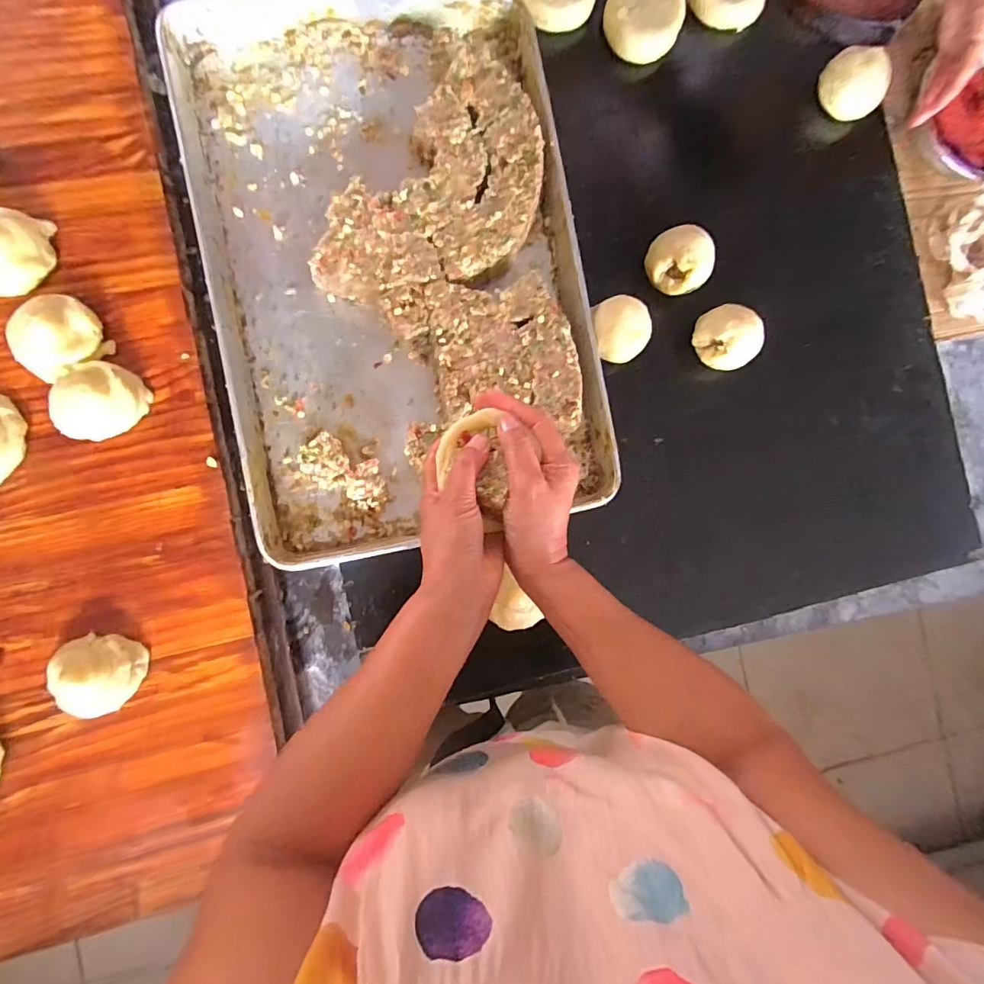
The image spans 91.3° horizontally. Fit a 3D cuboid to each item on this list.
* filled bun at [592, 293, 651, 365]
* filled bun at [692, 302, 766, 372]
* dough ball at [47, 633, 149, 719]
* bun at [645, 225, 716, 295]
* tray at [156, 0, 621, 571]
[{"bbox_3d":[0.151,-0.188,0.568,0.066,0.055,0.069,0,88,-9],"label":"filled bun"},{"bbox_3d":[0.283,-0.186,0.589,0.072,0.058,0.077,-25,92,-9],"label":"filled bun"},{"bbox_3d":[-0.392,0.178,0.473,0.078,0.035,0.077,0,88,-9],"label":"dough ball"},{"bbox_3d":[0.229,-0.275,0.584,0.074,0.061,0.073,-3,88,-9],"label":"bun"},{"bbox_3d":[-0.103,-0.256,0.533,0.407,0.044,0.621,-11,89,-9],"label":"tray"}]

